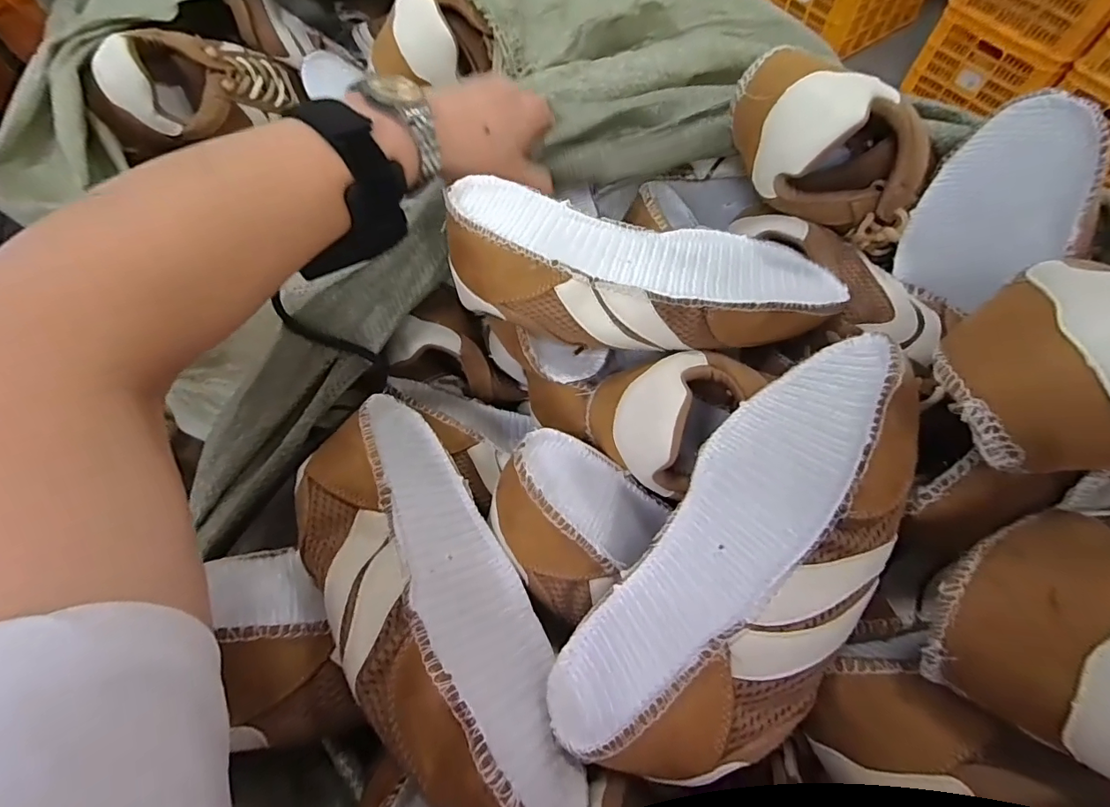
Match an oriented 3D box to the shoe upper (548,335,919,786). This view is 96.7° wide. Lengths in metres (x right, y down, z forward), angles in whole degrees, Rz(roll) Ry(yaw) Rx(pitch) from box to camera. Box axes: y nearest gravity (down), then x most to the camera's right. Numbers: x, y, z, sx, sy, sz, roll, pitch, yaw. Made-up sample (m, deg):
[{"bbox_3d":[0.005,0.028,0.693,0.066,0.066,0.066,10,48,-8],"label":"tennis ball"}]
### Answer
[{"bbox_3d":[0.095,0.066,0.213,0.093,0.066,0.213,35,73,16],"label":"shoe upper"}]

